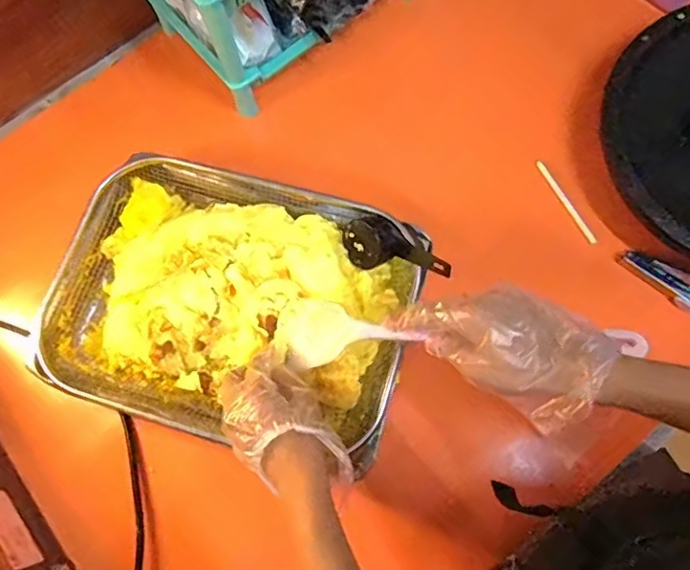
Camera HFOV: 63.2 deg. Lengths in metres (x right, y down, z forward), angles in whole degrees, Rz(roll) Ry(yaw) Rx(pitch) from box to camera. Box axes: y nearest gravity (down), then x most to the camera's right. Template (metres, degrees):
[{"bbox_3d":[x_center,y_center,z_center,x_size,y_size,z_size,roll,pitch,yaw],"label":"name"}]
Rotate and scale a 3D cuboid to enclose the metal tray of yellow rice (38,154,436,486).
[{"bbox_3d":[-0.122,0.019,0.602,0.367,0.067,0.269,15,75,7],"label":"metal tray of yellow rice"}]

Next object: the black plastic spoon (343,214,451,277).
[{"bbox_3d":[0.055,-0.037,0.572,0.120,0.036,0.050,20,75,26],"label":"black plastic spoon"}]

